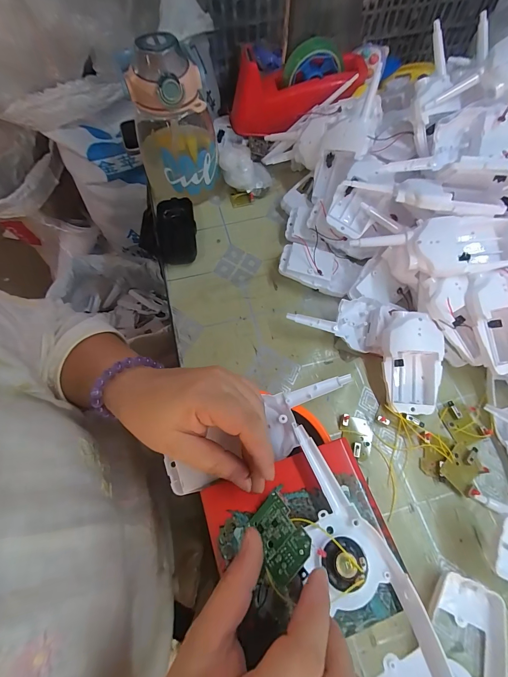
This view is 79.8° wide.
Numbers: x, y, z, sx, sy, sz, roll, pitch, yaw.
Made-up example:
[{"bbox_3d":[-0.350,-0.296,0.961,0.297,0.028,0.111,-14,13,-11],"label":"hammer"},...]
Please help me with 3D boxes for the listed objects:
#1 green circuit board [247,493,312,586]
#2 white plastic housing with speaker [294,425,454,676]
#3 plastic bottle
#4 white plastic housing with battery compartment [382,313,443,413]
[{"bbox_3d":[0.015,0.127,0.195,0.033,0.004,0.042,-49,46,-2],"label":"green circuit board"},{"bbox_3d":[0.063,0.141,0.191,0.051,0.023,0.166,-20,64,-9],"label":"white plastic housing with speaker"},{"bbox_3d":[-0.111,-0.290,0.416,0.109,0.183,0.116,-9,64,-4],"label":"plastic bottle"},{"bbox_3d":[0.172,0.026,0.333,0.062,0.027,0.106,1,97,0],"label":"white plastic housing with battery compartment"}]

